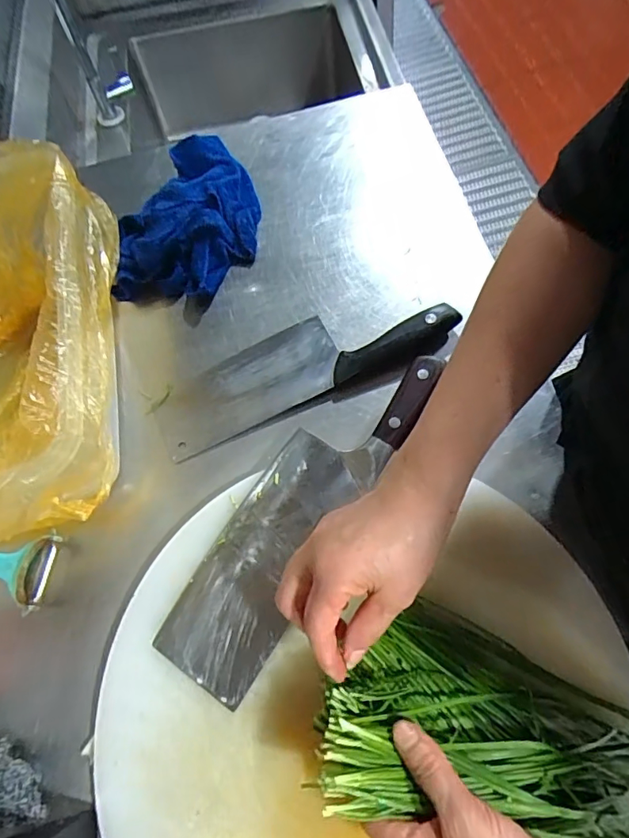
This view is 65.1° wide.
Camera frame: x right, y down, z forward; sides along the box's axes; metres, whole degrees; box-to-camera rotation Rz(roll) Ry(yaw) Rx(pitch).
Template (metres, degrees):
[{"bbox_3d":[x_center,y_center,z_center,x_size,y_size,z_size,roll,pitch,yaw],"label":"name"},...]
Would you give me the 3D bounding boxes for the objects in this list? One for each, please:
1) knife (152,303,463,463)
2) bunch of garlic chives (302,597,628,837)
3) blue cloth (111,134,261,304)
[{"bbox_3d":[-0.012,-0.054,0.462,0.289,0.030,0.084,-22,65,-5],"label":"knife"},{"bbox_3d":[0.134,0.194,0.307,0.259,0.051,0.110,15,67,-2],"label":"bunch of garlic chives"},{"bbox_3d":[-0.135,-0.222,0.530,0.144,0.052,0.197,0,67,9],"label":"blue cloth"}]

